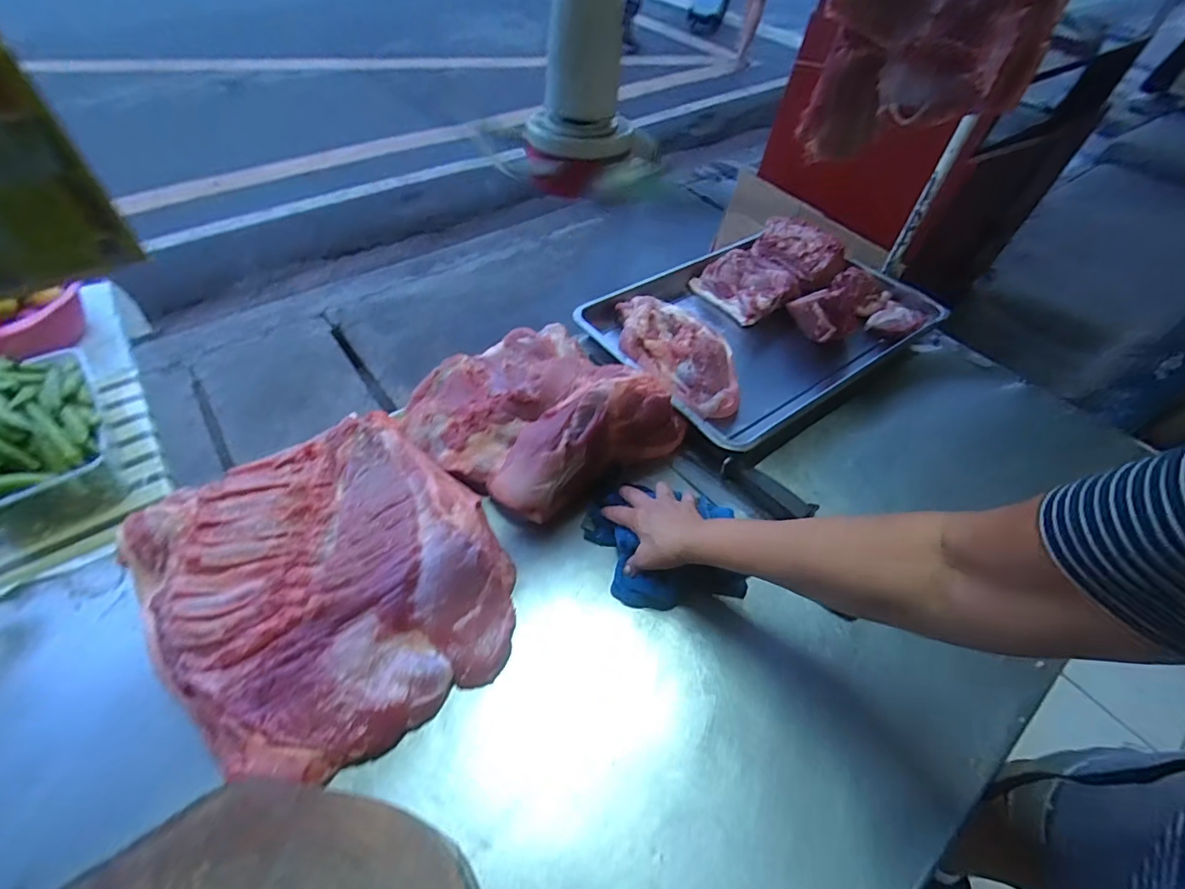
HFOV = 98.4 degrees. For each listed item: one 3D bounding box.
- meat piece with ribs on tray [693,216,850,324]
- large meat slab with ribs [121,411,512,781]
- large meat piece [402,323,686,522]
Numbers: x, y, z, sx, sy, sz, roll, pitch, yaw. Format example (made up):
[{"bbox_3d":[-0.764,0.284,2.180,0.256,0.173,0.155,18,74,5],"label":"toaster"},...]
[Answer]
[{"bbox_3d":[0.348,-0.340,0.990,0.279,0.088,0.174,-31,60,-27],"label":"meat piece with ribs on tray"},{"bbox_3d":[-0.279,0.147,0.568,0.333,0.065,0.356,-29,59,-25],"label":"large meat slab with ribs"},{"bbox_3d":[-0.073,-0.050,0.704,0.305,0.078,0.262,-28,59,-25],"label":"large meat piece"}]

